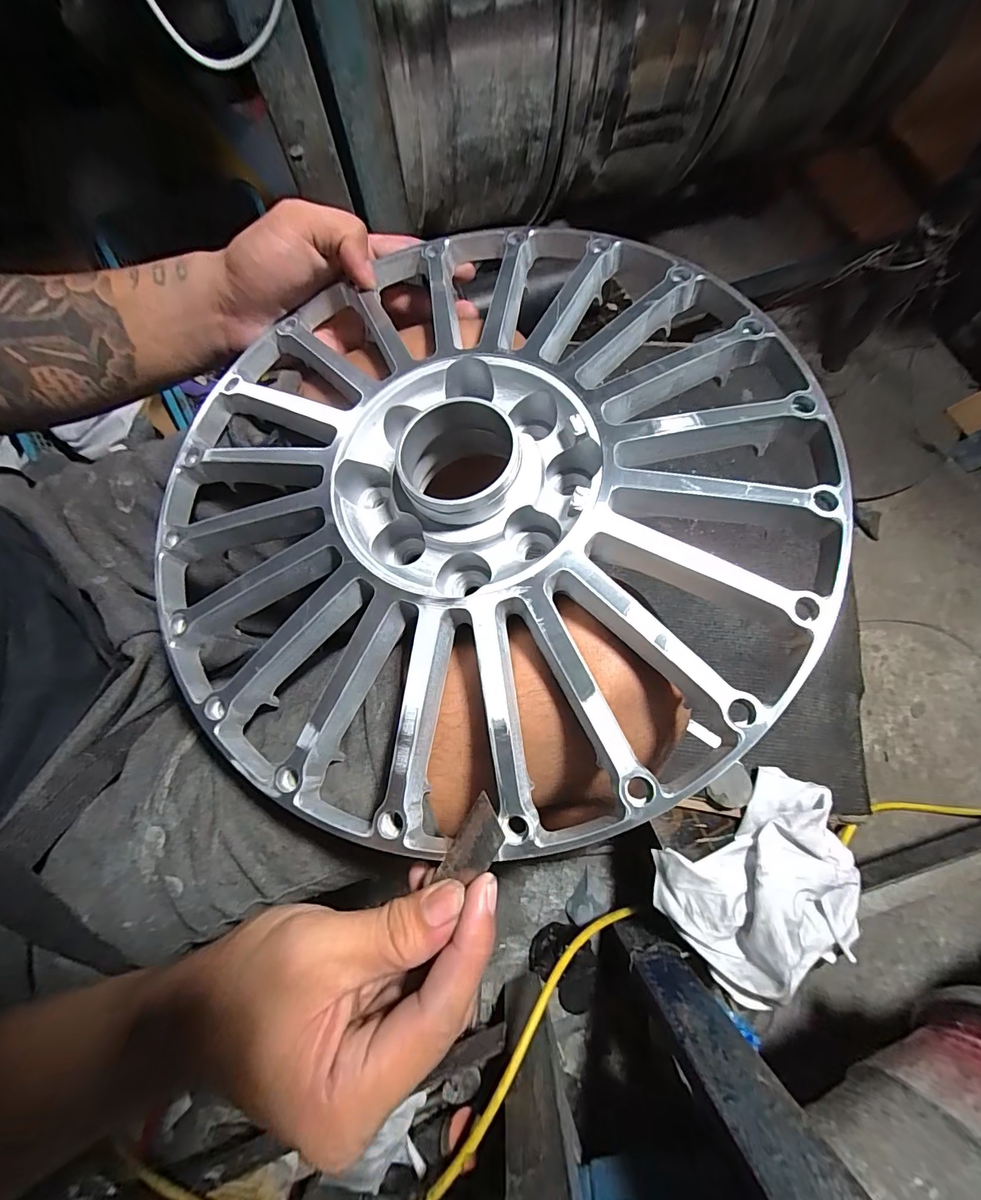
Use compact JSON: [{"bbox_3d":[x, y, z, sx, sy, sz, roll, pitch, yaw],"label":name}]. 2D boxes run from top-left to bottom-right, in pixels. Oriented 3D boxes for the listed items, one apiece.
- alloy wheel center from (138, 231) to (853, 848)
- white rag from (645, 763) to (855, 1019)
[{"bbox_3d":[-0.010,-0.063,0.244,0.351,0.050,0.350,2,74,2],"label":"alloy wheel center"},{"bbox_3d":[0.280,0.291,0.449,0.191,0.071,0.163,-38,77,-8],"label":"white rag"}]

